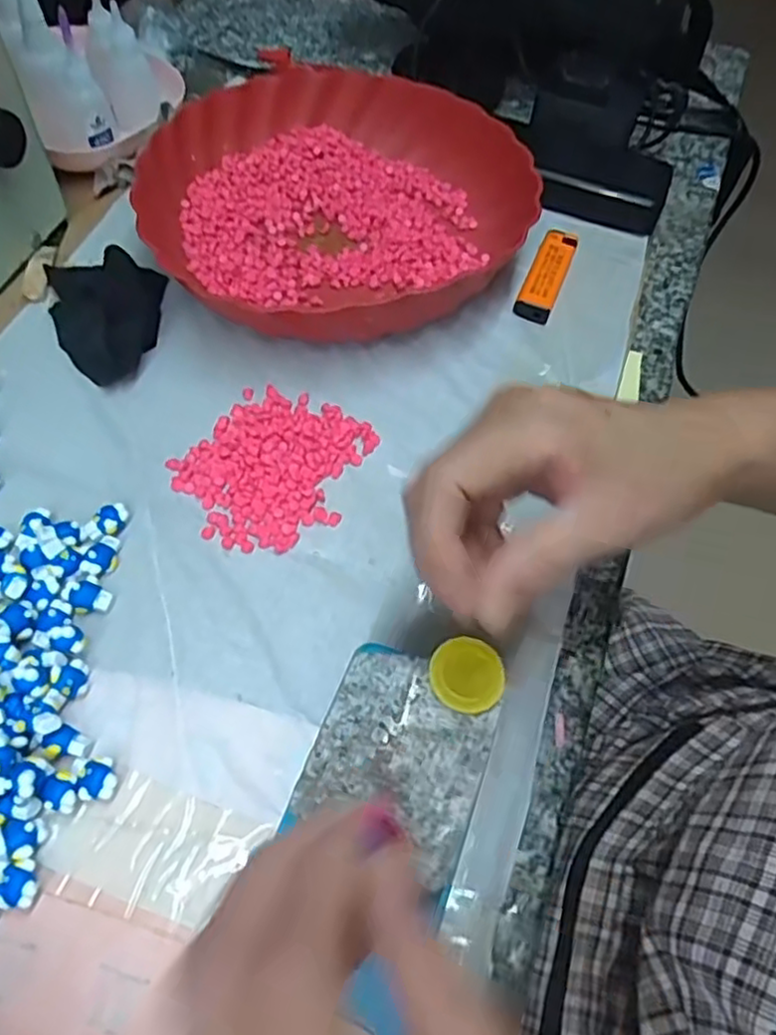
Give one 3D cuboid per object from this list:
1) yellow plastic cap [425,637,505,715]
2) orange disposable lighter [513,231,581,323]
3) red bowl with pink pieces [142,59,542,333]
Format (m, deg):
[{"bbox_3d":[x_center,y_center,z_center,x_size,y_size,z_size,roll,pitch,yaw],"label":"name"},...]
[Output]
[{"bbox_3d":[0.030,0.060,0.263,0.028,0.005,0.028,2,59,-3],"label":"yellow plastic cap"},{"bbox_3d":[0.103,-0.158,0.445,0.023,0.014,0.081,20,60,8],"label":"orange disposable lighter"},{"bbox_3d":[-0.037,-0.204,0.445,0.237,0.046,0.241,30,62,14],"label":"red bowl with pink pieces"}]

